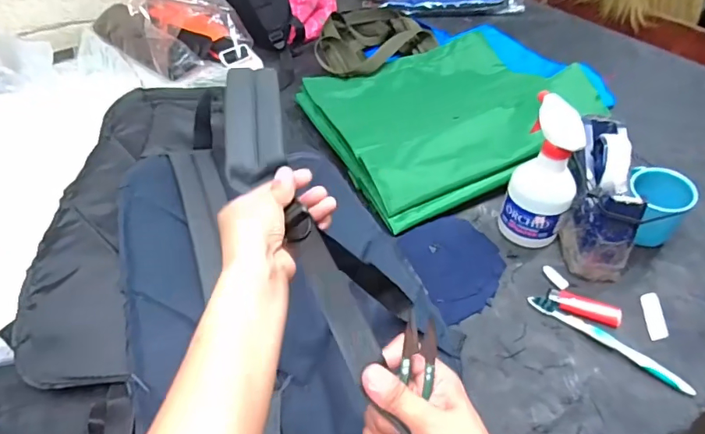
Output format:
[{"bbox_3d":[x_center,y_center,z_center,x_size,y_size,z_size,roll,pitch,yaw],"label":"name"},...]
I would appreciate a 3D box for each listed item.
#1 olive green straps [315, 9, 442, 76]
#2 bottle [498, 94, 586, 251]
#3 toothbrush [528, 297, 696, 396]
[{"bbox_3d":[0.035,-0.355,0.931,0.230,0.051,0.183,-23,50,-22],"label":"olive green straps"},{"bbox_3d":[0.239,-0.047,0.580,0.079,0.186,0.068,23,49,21],"label":"bottle"},{"bbox_3d":[0.284,0.139,0.522,0.176,0.013,0.016,32,53,27],"label":"toothbrush"}]

